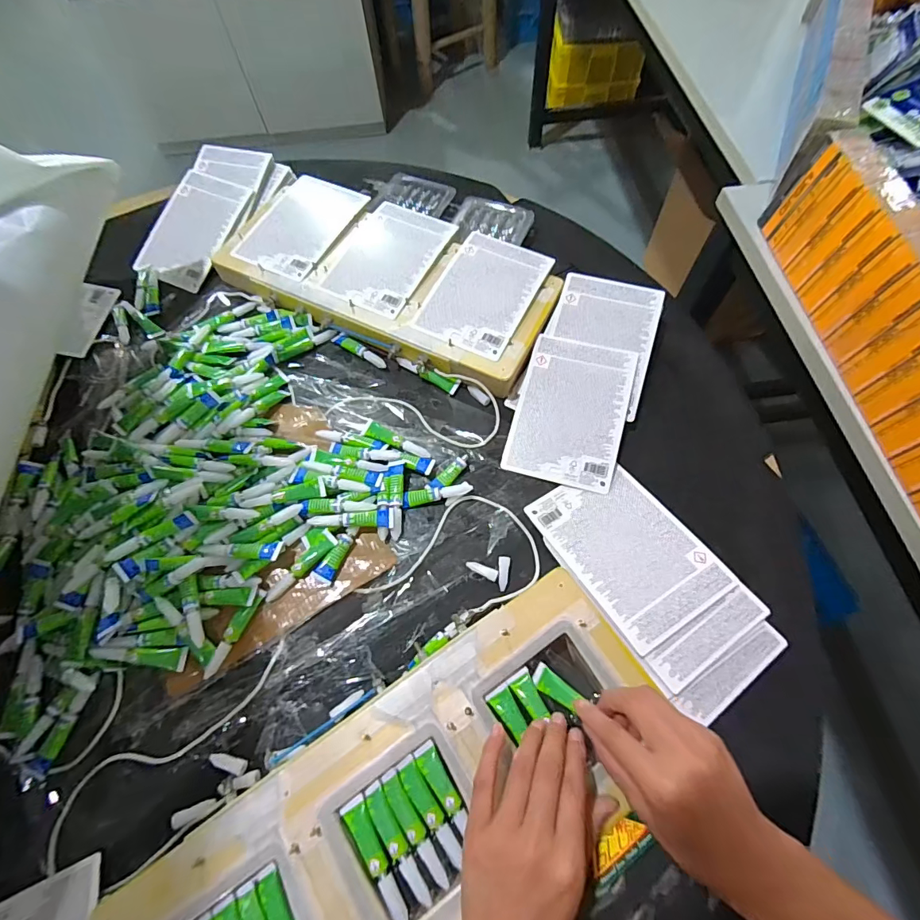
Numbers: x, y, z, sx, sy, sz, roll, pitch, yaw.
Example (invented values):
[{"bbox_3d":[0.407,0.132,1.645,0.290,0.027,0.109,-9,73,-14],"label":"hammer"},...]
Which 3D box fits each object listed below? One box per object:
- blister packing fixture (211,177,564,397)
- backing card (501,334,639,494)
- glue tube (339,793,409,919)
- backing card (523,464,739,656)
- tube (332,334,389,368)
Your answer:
[{"bbox_3d":[-0.092,-0.241,0.573,0.426,0.035,0.202,25,68,14],"label":"blister packing fixture"},{"bbox_3d":[0.124,-0.057,0.495,0.115,0.008,0.170,14,78,14],"label":"backing card"},{"bbox_3d":[-0.060,0.289,0.322,0.017,0.006,0.082,-31,67,-12],"label":"glue tube"},{"bbox_3d":[0.158,0.082,0.431,0.112,0.005,0.165,-30,57,-11],"label":"backing card"},{"bbox_3d":[-0.124,-0.134,0.550,0.080,0.010,0.016,35,71,17],"label":"tube"}]

